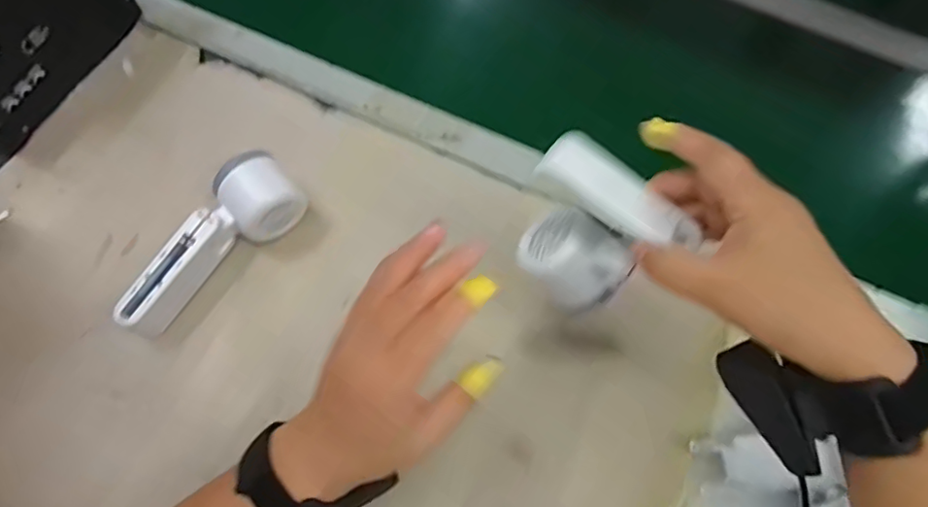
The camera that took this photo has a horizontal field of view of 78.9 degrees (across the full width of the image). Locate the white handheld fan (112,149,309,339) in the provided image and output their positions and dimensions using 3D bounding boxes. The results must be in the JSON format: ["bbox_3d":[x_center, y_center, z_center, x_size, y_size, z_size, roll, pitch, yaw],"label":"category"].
[{"bbox_3d":[-0.207,-0.011,0.454,0.167,0.063,0.054,-41,75,-20],"label":"white handheld fan"}]

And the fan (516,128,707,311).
[{"bbox_3d":[0.080,-0.010,0.349,0.094,0.074,0.065,37,72,13],"label":"fan"}]

